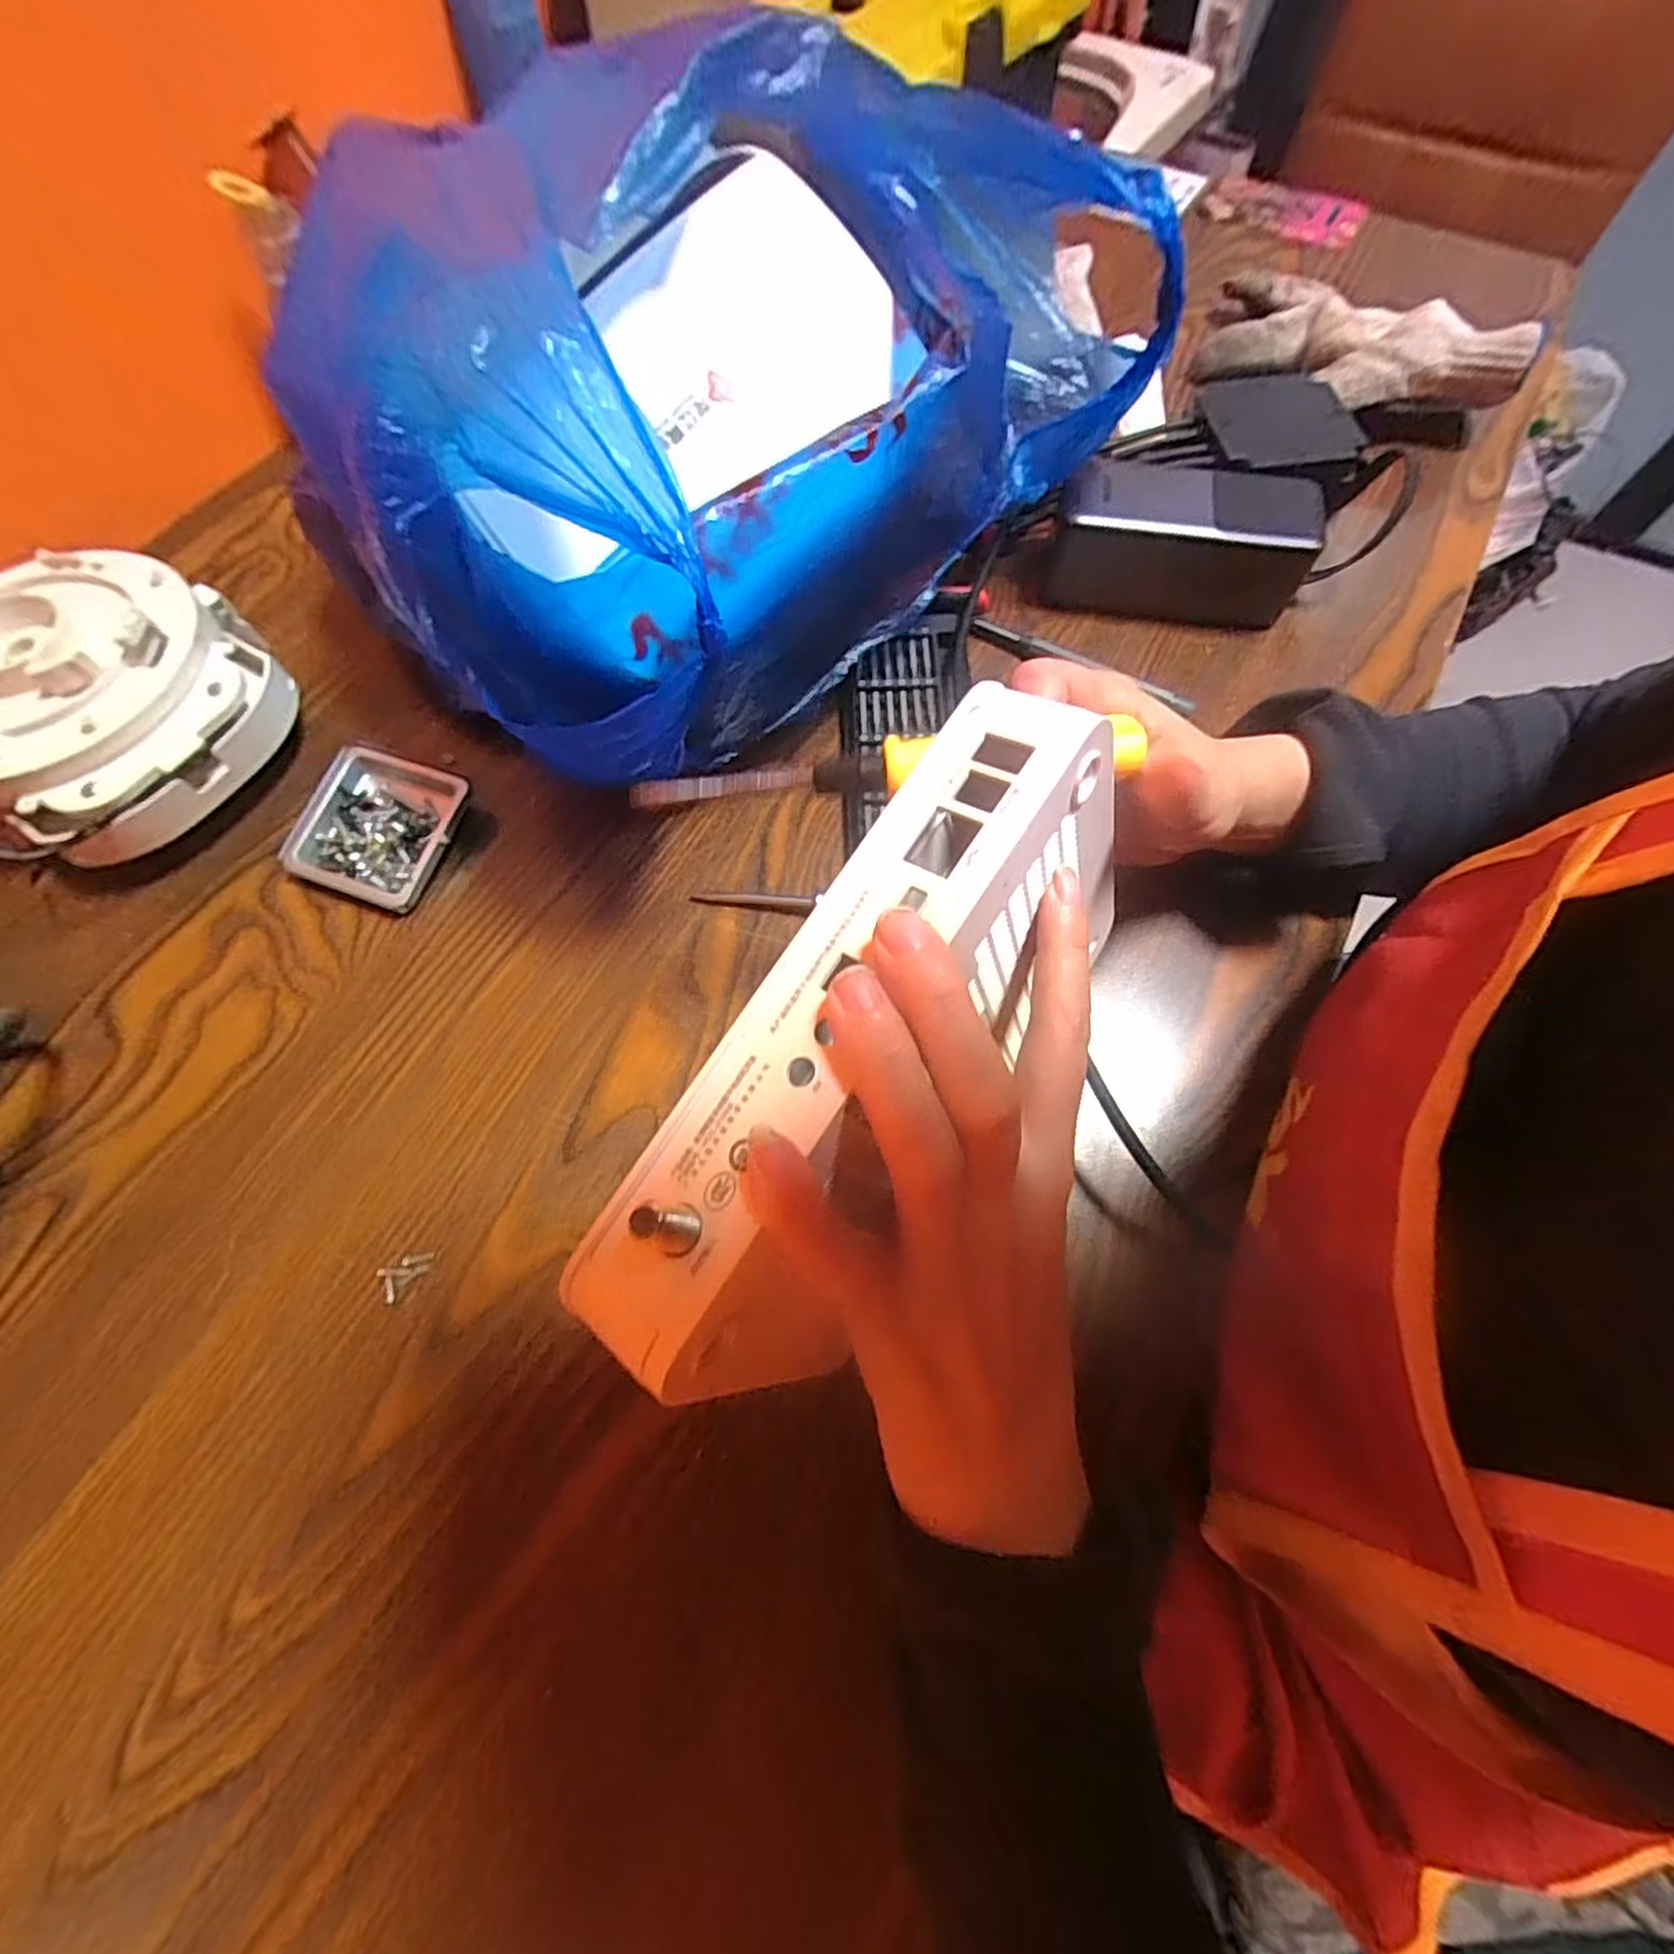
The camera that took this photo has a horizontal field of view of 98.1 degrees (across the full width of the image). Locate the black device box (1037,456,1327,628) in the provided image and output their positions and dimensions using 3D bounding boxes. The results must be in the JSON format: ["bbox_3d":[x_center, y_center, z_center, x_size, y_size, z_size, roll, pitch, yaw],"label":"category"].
[{"bbox_3d":[0.181,-0.233,0.390,0.125,0.059,0.050,10,67,4],"label":"black device box"}]

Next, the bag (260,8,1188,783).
[{"bbox_3d":[-0.040,-0.250,0.309,0.329,0.166,0.215,-41,72,-16],"label":"bag"}]

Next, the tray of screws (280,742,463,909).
[{"bbox_3d":[-0.222,-0.072,0.351,0.075,0.020,0.072,16,67,7],"label":"tray of screws"}]

